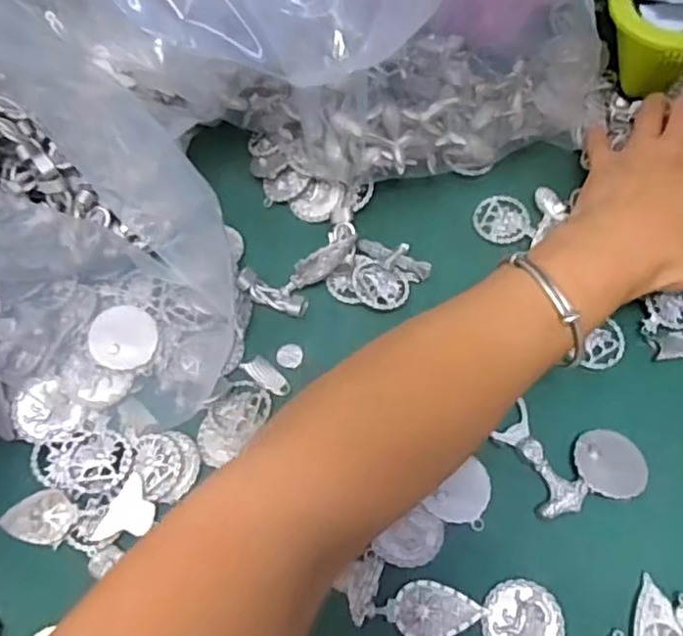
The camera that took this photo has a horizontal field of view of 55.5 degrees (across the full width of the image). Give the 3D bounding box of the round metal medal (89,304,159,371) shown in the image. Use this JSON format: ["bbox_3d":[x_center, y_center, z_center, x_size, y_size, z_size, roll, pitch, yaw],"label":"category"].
[{"bbox_3d":[-0.123,0.010,0.366,0.035,0.005,0.038,4,65,5],"label":"round metal medal"}]

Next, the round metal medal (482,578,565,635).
[{"bbox_3d":[0.086,0.144,0.306,0.036,0.004,0.037,-1,65,2],"label":"round metal medal"}]

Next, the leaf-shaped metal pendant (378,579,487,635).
[{"bbox_3d":[0.043,0.140,0.308,0.045,0.004,0.027,12,66,8],"label":"leaf-shaped metal pendant"}]

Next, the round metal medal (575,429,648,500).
[{"bbox_3d":[0.139,0.075,0.335,0.036,0.004,0.035,3,55,-4],"label":"round metal medal"}]

